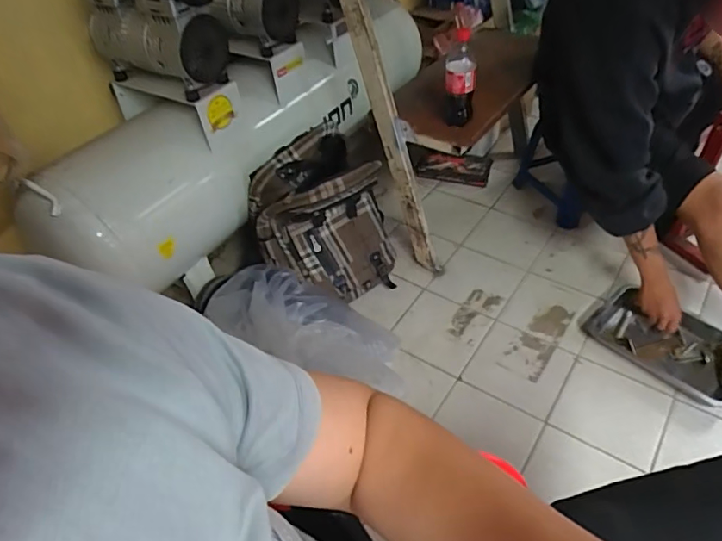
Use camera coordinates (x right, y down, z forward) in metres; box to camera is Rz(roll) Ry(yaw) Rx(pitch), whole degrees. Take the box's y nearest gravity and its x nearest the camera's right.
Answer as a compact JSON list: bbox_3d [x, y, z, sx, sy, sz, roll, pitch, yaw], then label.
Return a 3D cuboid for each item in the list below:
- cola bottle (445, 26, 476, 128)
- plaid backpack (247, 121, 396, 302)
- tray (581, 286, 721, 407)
[{"bbox_3d":[0.203,-0.384,1.068,0.061,0.207,0.051,4,46,9],"label":"cola bottle"},{"bbox_3d":[-0.089,-0.122,1.220,0.313,0.337,0.232,-11,45,-5],"label":"plaid backpack"},{"bbox_3d":[0.685,0.151,1.149,0.196,0.051,0.325,-35,52,-26],"label":"tray"}]

